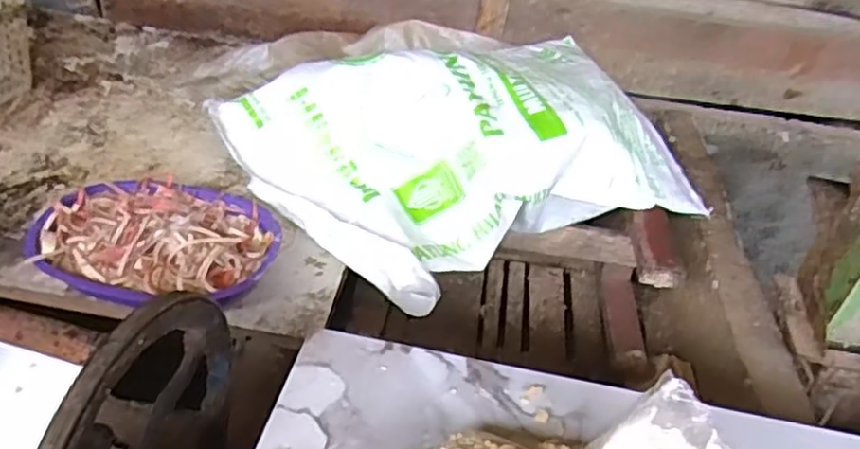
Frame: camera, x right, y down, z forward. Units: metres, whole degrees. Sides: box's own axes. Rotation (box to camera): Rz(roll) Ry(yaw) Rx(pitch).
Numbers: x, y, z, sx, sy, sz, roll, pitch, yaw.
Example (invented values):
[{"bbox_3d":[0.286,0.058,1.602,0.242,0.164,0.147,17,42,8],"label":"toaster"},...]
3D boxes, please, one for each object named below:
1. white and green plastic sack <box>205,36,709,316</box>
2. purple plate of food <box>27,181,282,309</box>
[{"bbox_3d":[0.065,-0.120,1.046,0.664,0.191,0.399,-15,45,-27],"label":"white and green plastic sack"},{"bbox_3d":[-0.347,0.022,0.895,0.294,0.076,0.230,15,39,7],"label":"purple plate of food"}]

